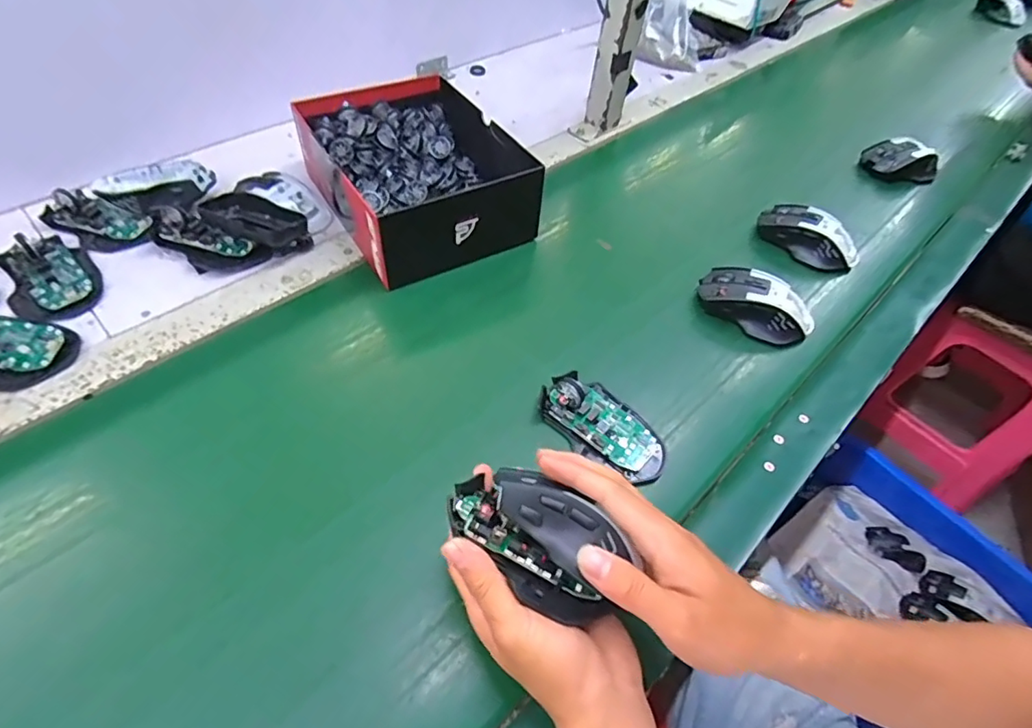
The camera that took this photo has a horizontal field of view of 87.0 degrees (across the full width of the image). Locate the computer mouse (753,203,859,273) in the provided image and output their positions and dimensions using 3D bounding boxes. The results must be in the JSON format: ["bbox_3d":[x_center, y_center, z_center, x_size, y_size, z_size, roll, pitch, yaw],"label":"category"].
[{"bbox_3d":[0.345,-0.151,0.637,0.062,0.042,0.115,-33,61,-27],"label":"computer mouse"}]

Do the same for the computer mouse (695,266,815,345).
[{"bbox_3d":[0.248,-0.063,0.558,0.118,0.041,0.063,29,54,17],"label":"computer mouse"}]

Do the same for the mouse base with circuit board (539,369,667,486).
[{"bbox_3d":[0.077,0.047,0.460,0.115,0.030,0.062,38,57,22],"label":"mouse base with circuit board"}]

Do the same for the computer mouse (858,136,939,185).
[{"bbox_3d":[0.536,-0.282,0.760,0.094,0.048,0.047,8,52,2],"label":"computer mouse"}]

